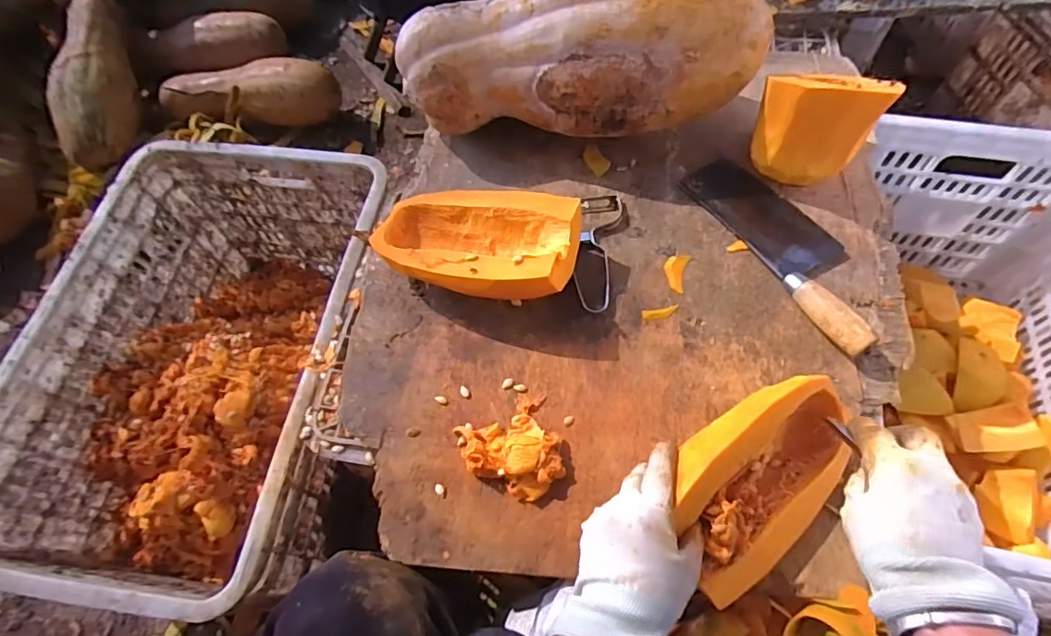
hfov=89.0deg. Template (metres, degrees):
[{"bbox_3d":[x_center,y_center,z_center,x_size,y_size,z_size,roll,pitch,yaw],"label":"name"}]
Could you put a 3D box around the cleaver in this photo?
[{"bbox_3d":[0.275,-0.084,0.554,0.086,0.038,0.257,-27,66,-10],"label":"cleaver"}]

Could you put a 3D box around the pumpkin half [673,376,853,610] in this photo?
[{"bbox_3d":[0.185,0.122,0.426,0.190,0.049,0.117,-35,107,-18],"label":"pumpkin half"}]

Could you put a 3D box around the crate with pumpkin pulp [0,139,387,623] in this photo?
[{"bbox_3d":[-0.363,0.062,0.685,0.362,0.248,0.517,6,63,6],"label":"crate with pumpkin pulp"}]

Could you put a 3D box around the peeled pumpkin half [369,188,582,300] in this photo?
[{"bbox_3d":[-0.048,-0.075,0.548,0.195,0.074,0.124,13,66,8],"label":"peeled pumpkin half"}]

